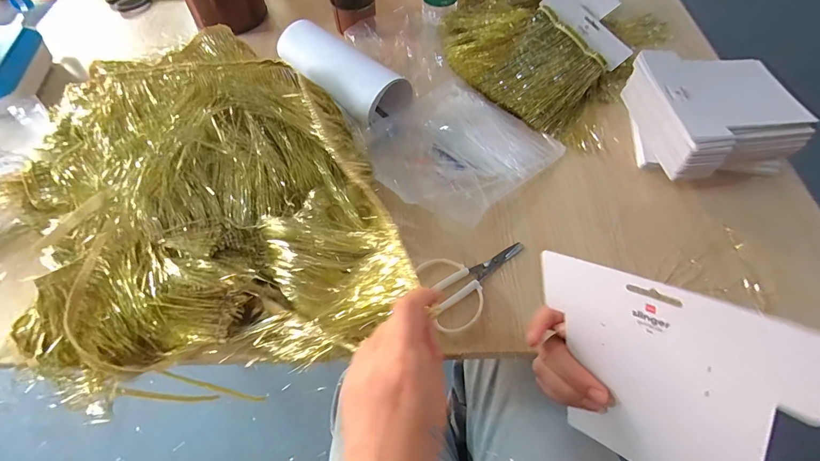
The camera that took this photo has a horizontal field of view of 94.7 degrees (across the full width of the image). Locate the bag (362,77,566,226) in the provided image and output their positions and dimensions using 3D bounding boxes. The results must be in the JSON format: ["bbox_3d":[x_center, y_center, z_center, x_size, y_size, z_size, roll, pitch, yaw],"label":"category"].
[{"bbox_3d":[0.064,-0.114,0.520,0.223,0.025,0.197,-40,68,-23],"label":"bag"}]

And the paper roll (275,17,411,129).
[{"bbox_3d":[-0.103,-0.235,0.551,0.214,0.065,0.085,38,65,19],"label":"paper roll"}]

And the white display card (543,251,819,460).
[{"bbox_3d":[0.172,0.114,0.269,0.007,0.181,0.158,-26,25,-28],"label":"white display card"}]

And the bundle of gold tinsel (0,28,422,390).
[{"bbox_3d":[-0.226,-0.030,0.396,0.376,0.129,0.360,-13,60,-10],"label":"bundle of gold tinsel"}]

